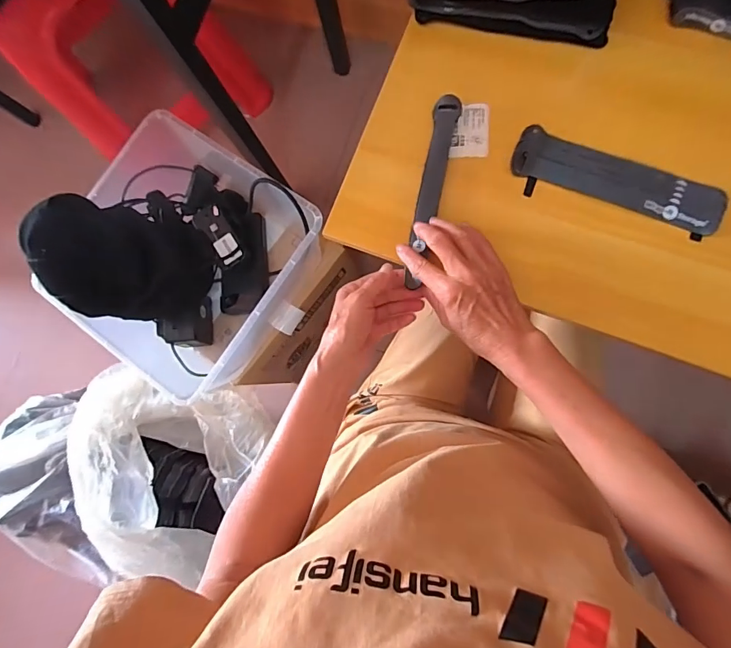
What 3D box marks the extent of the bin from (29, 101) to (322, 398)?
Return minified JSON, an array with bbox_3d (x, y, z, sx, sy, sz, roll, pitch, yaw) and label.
[{"bbox_3d":[-0.243,-0.089,0.630,0.298,0.155,0.299,34,89,9],"label":"bin"}]

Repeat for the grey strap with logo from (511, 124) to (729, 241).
[{"bbox_3d":[0.244,-0.139,0.420,0.195,0.011,0.057,22,87,9],"label":"grey strap with logo"}]

